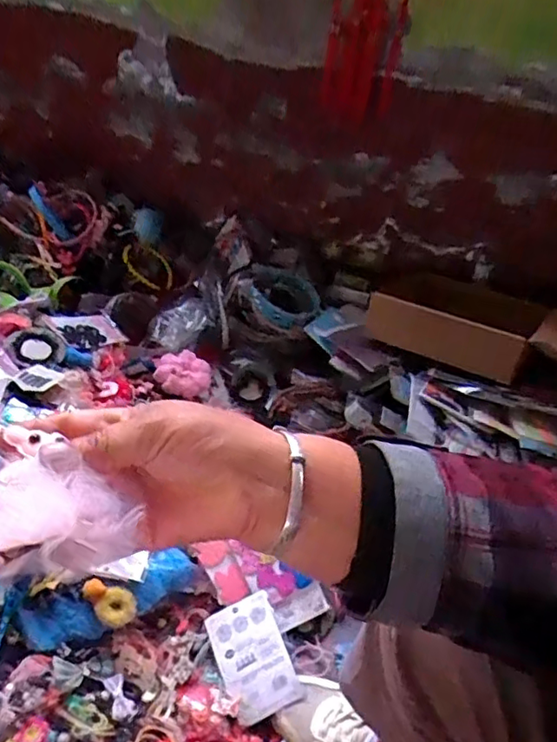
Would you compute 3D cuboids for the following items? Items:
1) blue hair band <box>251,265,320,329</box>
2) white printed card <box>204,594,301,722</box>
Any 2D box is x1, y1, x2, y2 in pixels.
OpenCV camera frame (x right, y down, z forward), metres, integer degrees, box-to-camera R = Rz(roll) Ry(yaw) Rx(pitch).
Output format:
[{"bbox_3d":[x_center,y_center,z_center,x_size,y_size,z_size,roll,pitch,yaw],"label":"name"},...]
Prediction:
[{"bbox_3d":[0.011,-0.139,1.131,0.147,0.053,0.131,19,47,-11],"label":"blue hair band"},{"bbox_3d":[-0.033,0.363,0.740,0.093,0.007,0.136,-30,60,7],"label":"white printed card"}]

